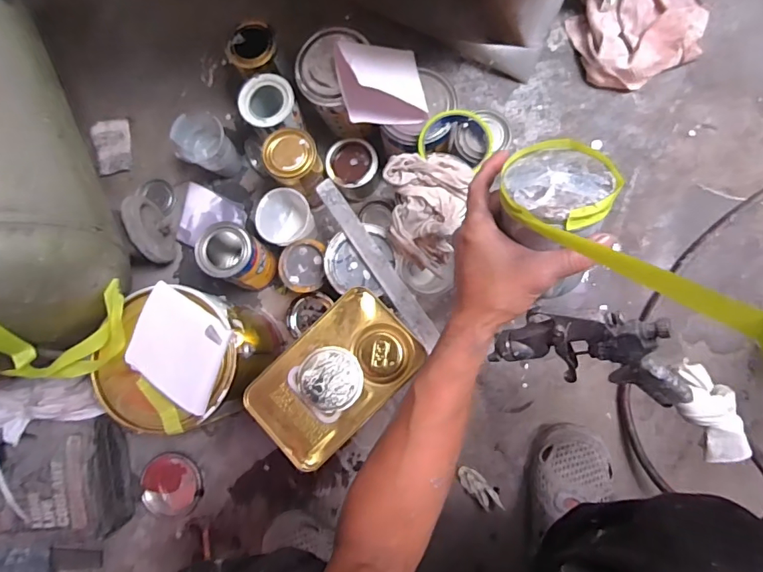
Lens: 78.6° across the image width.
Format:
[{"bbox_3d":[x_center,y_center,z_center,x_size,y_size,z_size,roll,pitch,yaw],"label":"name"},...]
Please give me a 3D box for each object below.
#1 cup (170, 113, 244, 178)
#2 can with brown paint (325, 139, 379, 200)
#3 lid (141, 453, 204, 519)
[{"bbox_3d":[-0.258,-0.205,0.708,0.073,0.105,0.073,42,87,10],"label":"cup"},{"bbox_3d":[-0.039,-0.173,0.699,0.072,0.071,0.064,-5,81,5],"label":"can with brown paint"},{"bbox_3d":[-0.314,0.298,0.697,0.094,0.013,0.089,-1,82,5],"label":"lid"}]

